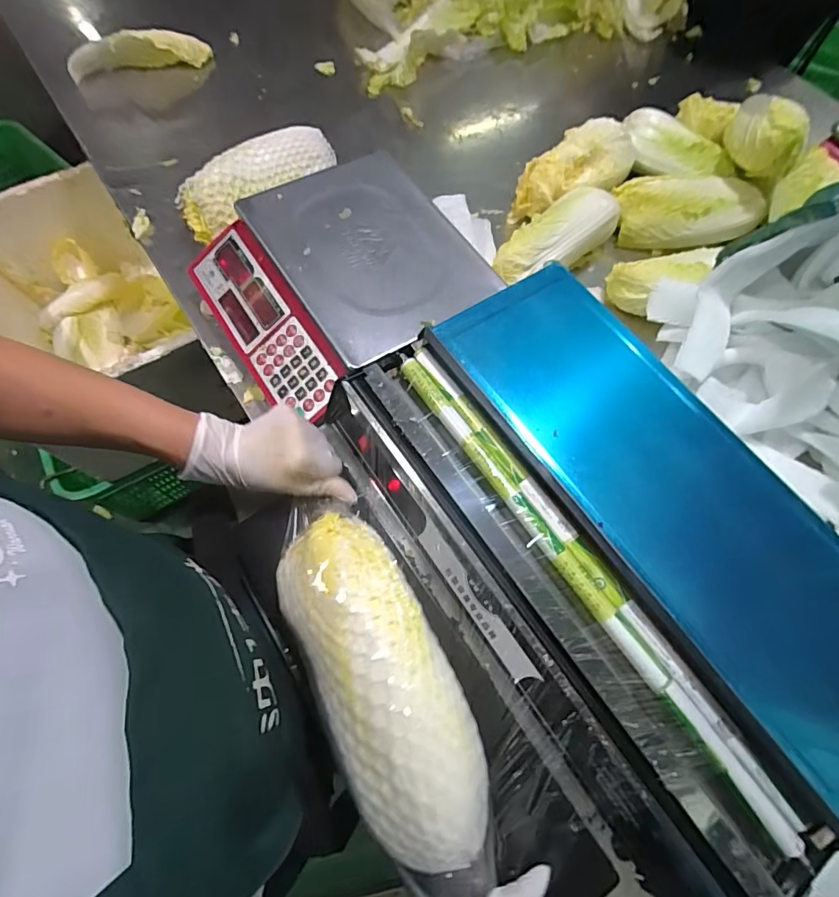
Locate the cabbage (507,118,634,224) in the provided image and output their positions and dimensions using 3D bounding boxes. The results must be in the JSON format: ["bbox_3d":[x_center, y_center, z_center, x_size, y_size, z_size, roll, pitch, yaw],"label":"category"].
[{"bbox_3d":[0.237,-0.439,0.754,0.205,0.076,0.103,-29,70,-15],"label":"cabbage"}]

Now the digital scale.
[{"bbox_3d":[-0.101,-0.215,0.605,0.306,0.093,0.289,-30,70,-15],"label":"digital scale"}]

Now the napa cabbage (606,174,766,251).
[{"bbox_3d":[0.417,-0.365,0.738,0.225,0.077,0.097,4,65,-1],"label":"napa cabbage"}]

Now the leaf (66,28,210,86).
[{"bbox_3d":[-0.510,-0.722,0.872,0.252,0.064,0.045,-19,68,-11],"label":"leaf"}]

